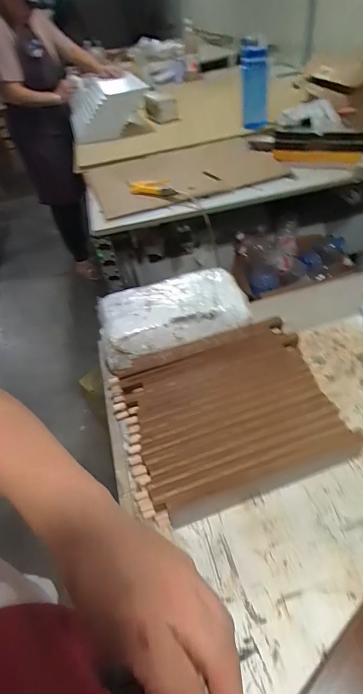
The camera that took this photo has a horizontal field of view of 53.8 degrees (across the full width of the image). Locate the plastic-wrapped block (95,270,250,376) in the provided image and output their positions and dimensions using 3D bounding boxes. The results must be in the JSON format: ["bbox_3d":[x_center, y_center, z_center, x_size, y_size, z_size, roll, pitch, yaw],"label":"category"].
[{"bbox_3d":[-0.020,-0.059,0.601,0.240,0.058,0.125,-17,46,-7],"label":"plastic-wrapped block"}]

